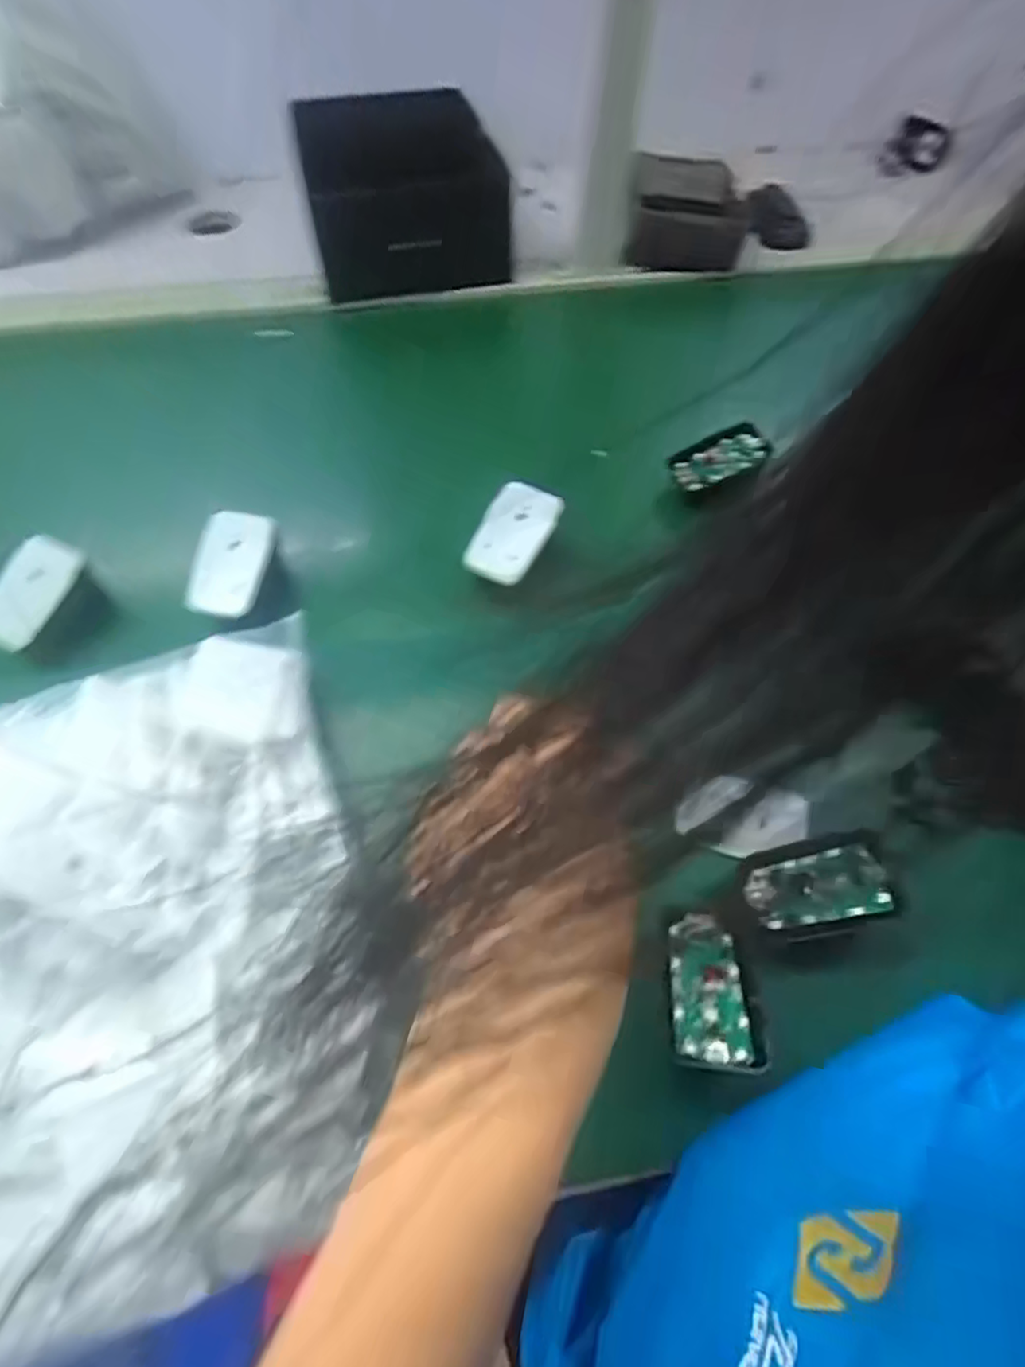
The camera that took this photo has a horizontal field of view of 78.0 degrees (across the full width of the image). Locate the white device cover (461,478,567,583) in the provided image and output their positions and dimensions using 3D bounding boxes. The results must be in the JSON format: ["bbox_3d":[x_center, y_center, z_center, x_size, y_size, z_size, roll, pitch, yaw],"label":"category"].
[{"bbox_3d":[-0.001,-0.100,0.419,0.045,0.008,0.068,29,83,11],"label":"white device cover"}]

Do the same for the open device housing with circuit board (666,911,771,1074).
[{"bbox_3d":[0.090,0.137,0.286,0.038,0.017,0.065,3,58,4],"label":"open device housing with circuit board"}]

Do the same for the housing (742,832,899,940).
[{"bbox_3d":[0.150,0.100,0.310,0.065,0.014,0.041,-7,57,-3],"label":"housing"}]

